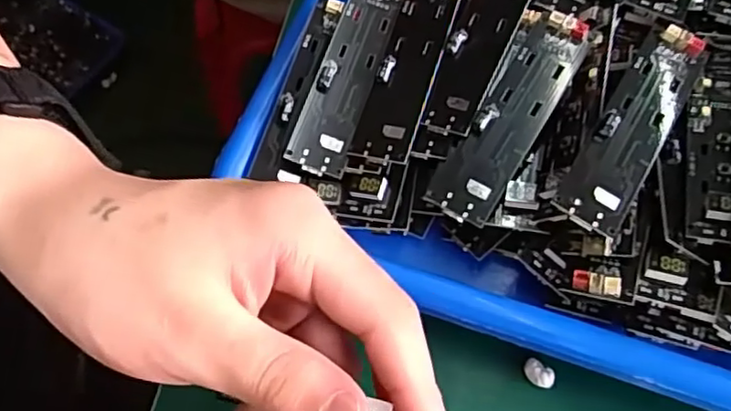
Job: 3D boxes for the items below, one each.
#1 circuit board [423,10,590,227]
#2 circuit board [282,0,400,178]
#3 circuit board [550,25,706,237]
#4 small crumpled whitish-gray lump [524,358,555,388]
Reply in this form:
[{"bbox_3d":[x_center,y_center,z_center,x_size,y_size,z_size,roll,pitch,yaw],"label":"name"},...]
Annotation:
[{"bbox_3d":[0.055,-0.035,0.247,0.027,0.014,0.089,27,70,15],"label":"circuit board"},{"bbox_3d":[-0.006,-0.056,0.263,0.023,0.013,0.090,16,67,11],"label":"circuit board"},{"bbox_3d":[0.096,-0.028,0.234,0.022,0.012,0.088,29,70,16],"label":"circuit board"},{"bbox_3d":[0.064,0.062,0.240,0.012,0.007,0.008,30,71,16],"label":"small crumpled whitish-gray lump"}]

